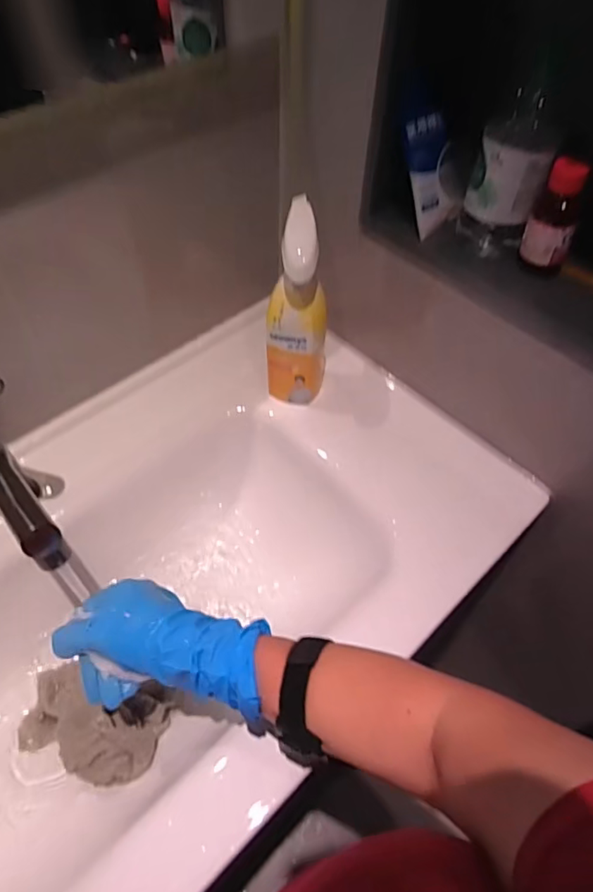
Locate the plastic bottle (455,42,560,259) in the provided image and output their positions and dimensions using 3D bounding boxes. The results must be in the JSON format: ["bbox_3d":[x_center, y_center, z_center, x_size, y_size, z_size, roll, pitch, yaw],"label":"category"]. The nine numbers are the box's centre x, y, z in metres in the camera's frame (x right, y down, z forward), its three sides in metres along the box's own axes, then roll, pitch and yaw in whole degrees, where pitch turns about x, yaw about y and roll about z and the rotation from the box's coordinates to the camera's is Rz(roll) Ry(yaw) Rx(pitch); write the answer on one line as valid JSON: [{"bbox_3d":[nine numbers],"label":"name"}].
[{"bbox_3d":[0.204,-0.260,0.509,0.056,0.170,0.061,-8,54,-8],"label":"plastic bottle"}]

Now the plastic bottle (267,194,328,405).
[{"bbox_3d":[0.004,-0.153,0.628,0.064,0.236,0.077,12,54,7],"label":"plastic bottle"}]

